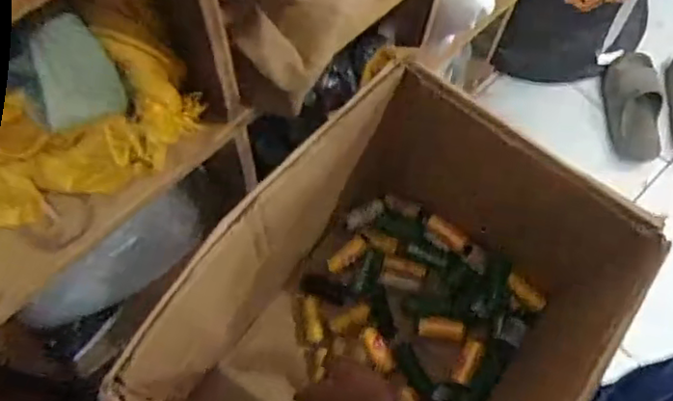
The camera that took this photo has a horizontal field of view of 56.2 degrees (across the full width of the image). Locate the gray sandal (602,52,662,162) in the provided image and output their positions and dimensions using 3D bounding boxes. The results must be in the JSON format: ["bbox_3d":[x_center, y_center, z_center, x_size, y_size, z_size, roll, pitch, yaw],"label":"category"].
[{"bbox_3d":[0.661,-0.209,1.408,0.112,0.054,0.243,-2,86,-4],"label":"gray sandal"}]

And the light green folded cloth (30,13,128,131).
[{"bbox_3d":[-0.205,-0.104,0.501,0.063,0.081,0.011,-24,28,-37],"label":"light green folded cloth"}]

